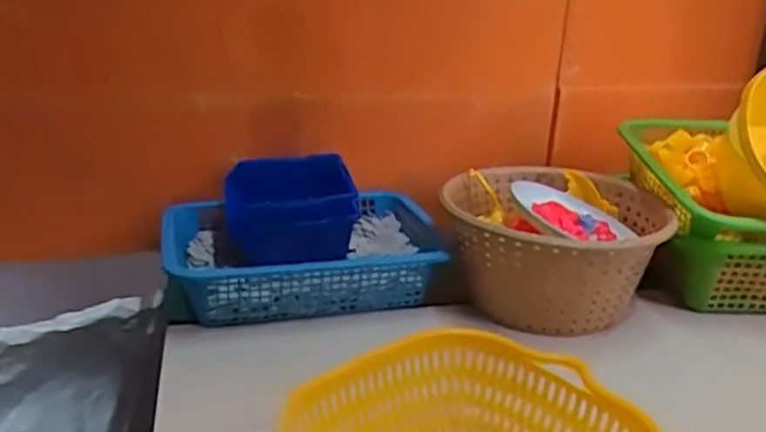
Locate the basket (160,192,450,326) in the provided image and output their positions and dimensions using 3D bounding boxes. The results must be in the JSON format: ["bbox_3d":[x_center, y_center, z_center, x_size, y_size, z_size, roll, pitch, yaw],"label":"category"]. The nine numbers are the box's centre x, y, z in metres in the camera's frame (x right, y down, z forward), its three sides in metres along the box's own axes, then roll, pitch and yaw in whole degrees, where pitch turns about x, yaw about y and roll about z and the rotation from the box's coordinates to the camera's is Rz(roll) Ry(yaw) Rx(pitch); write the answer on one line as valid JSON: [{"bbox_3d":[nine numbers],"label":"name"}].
[{"bbox_3d":[-0.079,0.041,0.748,0.290,0.066,0.202,-4,20,-17],"label":"basket"}]

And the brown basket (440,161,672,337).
[{"bbox_3d":[0.173,0.031,0.733,0.217,0.108,0.234,6,19,13],"label":"brown basket"}]

